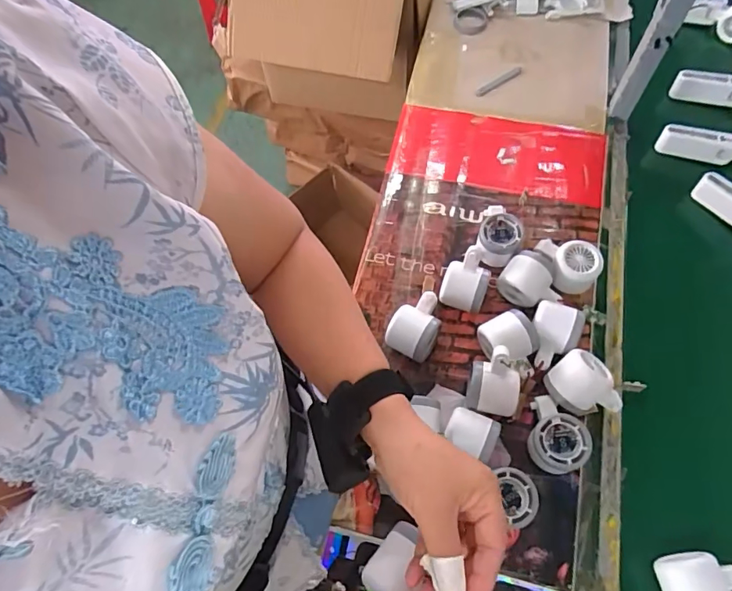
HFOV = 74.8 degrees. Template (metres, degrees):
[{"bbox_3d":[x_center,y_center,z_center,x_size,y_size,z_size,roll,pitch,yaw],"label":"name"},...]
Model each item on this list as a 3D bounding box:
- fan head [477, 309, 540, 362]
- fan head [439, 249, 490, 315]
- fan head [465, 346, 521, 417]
[{"bbox_3d":[0.176,0.056,0.597,0.062,0.053,0.057,-22,65,-7],"label":"fan head"},{"bbox_3d":[0.130,-0.018,0.620,0.056,0.062,0.068,17,67,11],"label":"fan head"},{"bbox_3d":[0.152,0.097,0.567,0.055,0.046,0.078,8,98,5],"label":"fan head"}]

